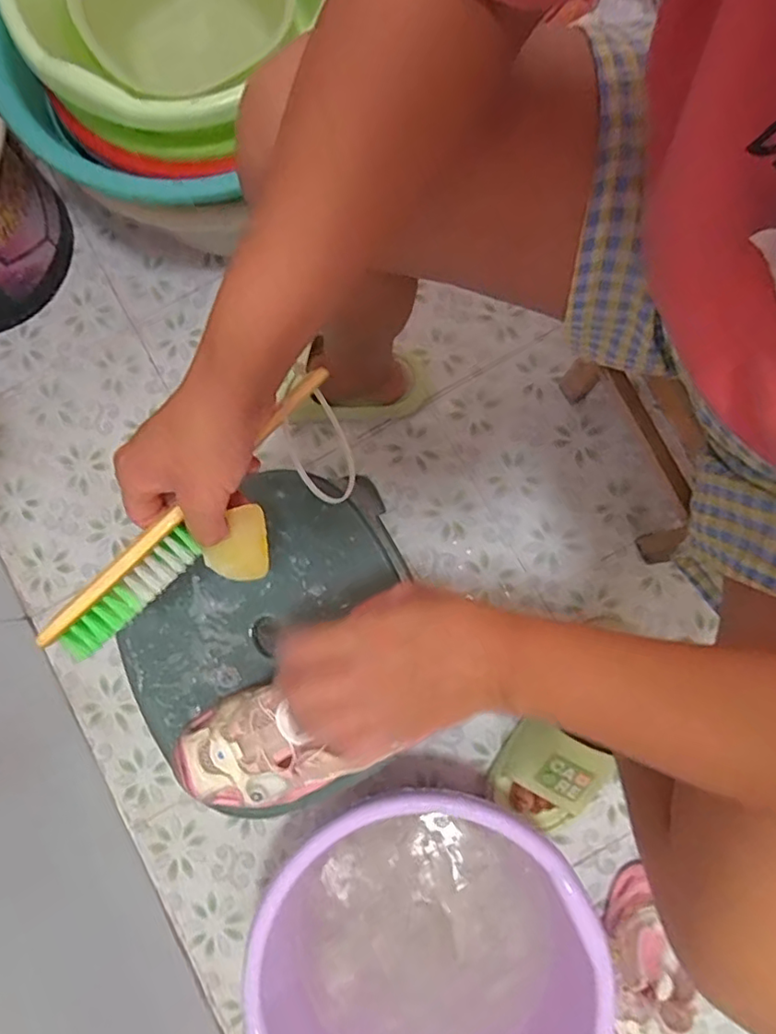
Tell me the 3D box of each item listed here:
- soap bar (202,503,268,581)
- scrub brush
[{"bbox_3d":[-0.094,0.017,0.366,0.038,0.008,0.047,-10,108,-25],"label":"soap bar"},{"bbox_3d":[-0.103,-0.004,0.325,0.026,0.020,0.204,40,84,7],"label":"scrub brush"}]

